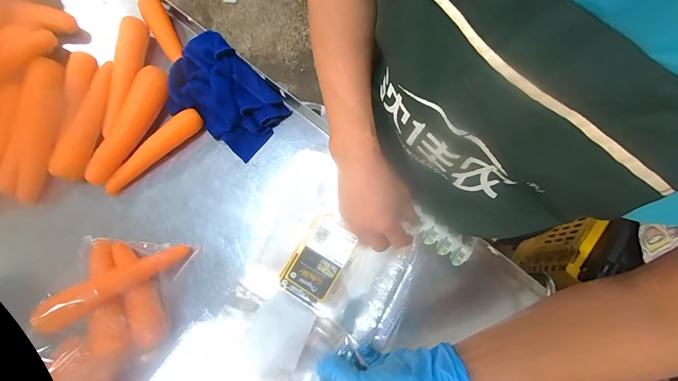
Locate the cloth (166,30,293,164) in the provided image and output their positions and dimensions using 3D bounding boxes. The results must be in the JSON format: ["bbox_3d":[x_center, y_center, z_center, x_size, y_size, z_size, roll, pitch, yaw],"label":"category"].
[{"bbox_3d":[-0.176,-0.142,0.490,0.180,0.050,0.125,40,81,9],"label":"cloth"}]

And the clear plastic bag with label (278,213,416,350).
[{"bbox_3d":[0.012,0.115,0.436,0.162,0.032,0.127,22,78,6],"label":"clear plastic bag with label"}]

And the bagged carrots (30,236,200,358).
[{"bbox_3d":[-0.284,0.130,0.420,0.135,0.093,0.136,7,77,3],"label":"bagged carrots"}]

